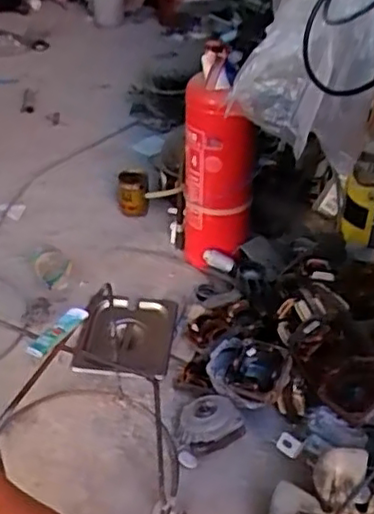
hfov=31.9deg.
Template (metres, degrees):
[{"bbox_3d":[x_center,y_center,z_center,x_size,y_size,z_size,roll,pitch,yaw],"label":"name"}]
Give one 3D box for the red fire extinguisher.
[{"bbox_3d":[0.054,-0.151,1.212,0.132,0.431,0.141,6,37,4],"label":"red fire extinguisher"}]

